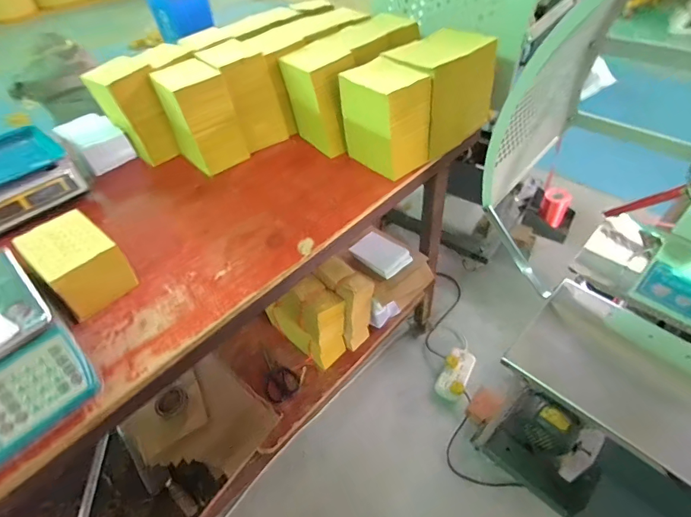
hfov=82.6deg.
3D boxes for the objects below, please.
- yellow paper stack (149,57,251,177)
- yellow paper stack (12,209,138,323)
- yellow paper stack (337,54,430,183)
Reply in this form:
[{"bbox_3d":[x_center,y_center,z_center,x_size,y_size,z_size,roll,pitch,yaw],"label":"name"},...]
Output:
[{"bbox_3d":[-0.347,-0.339,0.943,0.127,0.196,0.178,-34,54,-22],"label":"yellow paper stack"},{"bbox_3d":[-0.471,0.009,0.701,0.163,0.109,0.113,31,58,29],"label":"yellow paper stack"},{"bbox_3d":[0.089,-0.310,0.868,0.126,0.192,0.168,-36,54,-23],"label":"yellow paper stack"}]

